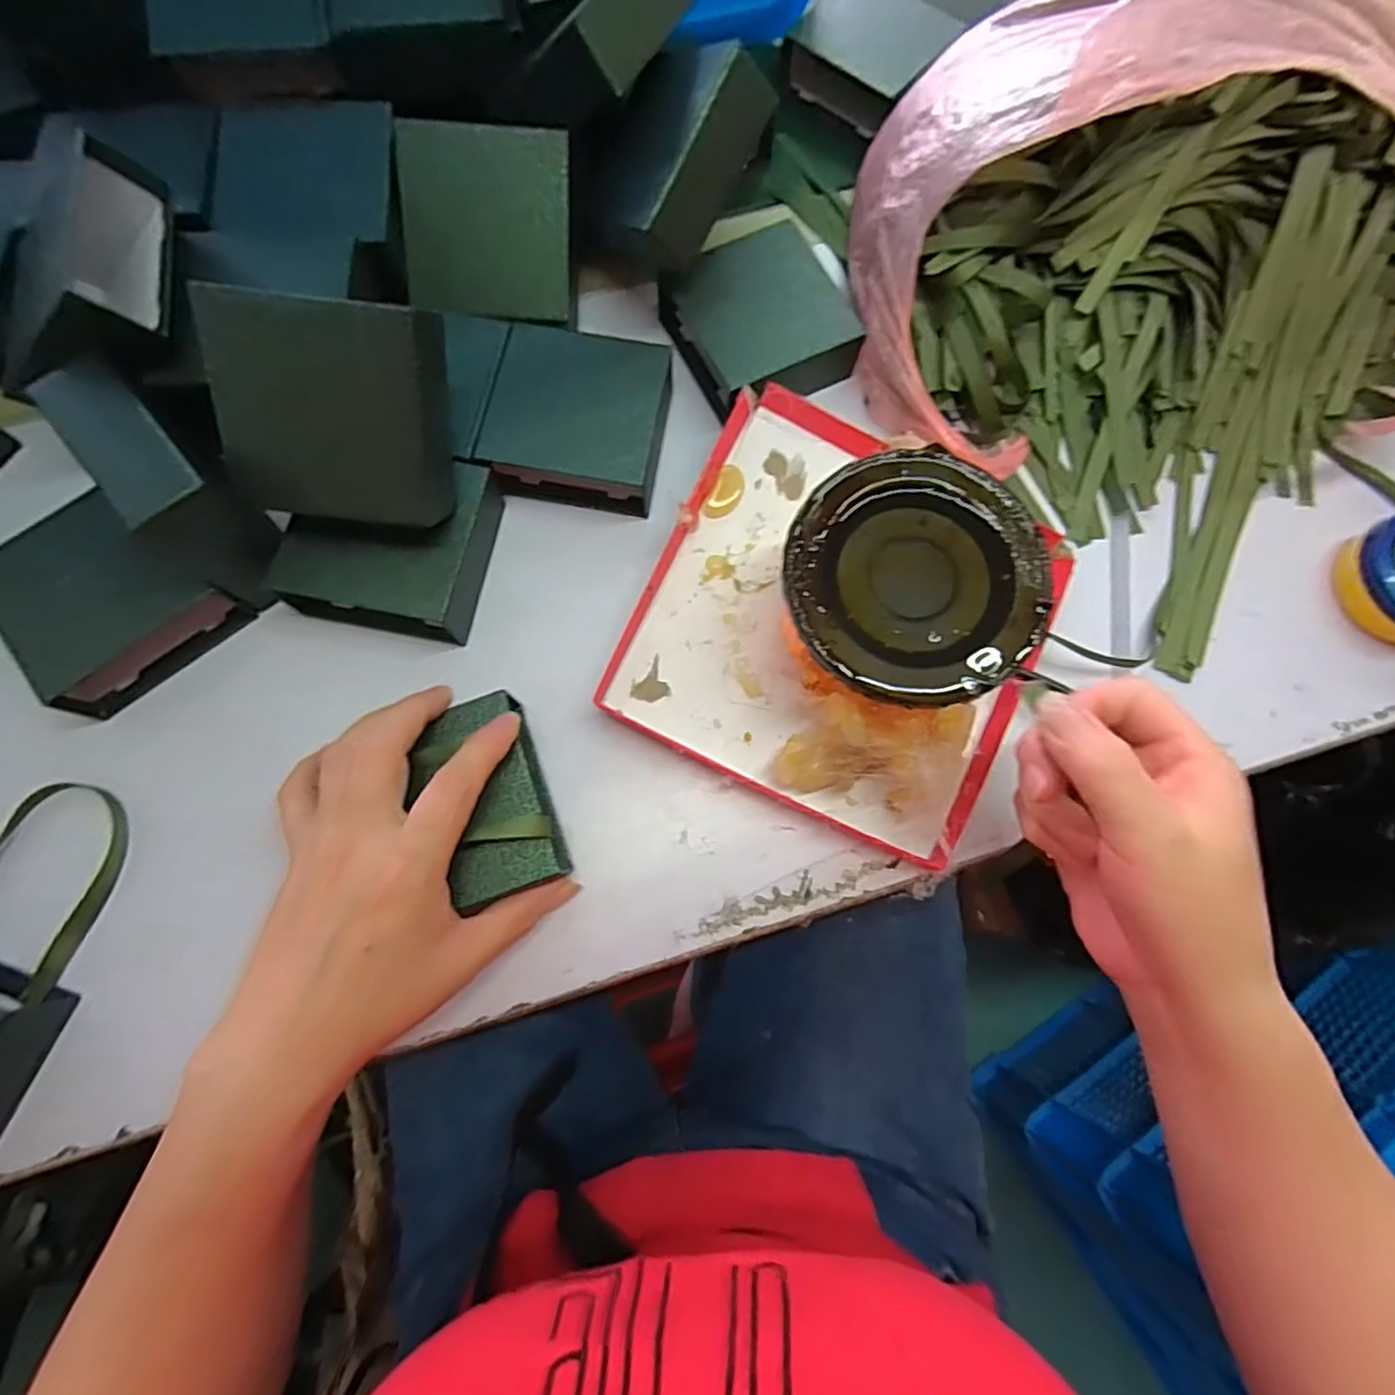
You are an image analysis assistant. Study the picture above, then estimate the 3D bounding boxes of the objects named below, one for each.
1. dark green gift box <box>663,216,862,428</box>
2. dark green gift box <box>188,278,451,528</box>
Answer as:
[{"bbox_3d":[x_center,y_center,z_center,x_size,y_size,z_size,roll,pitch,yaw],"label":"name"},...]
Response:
[{"bbox_3d":[0.038,-0.218,0.392,0.091,0.037,0.101,-25,78,-7],"label":"dark green gift box"},{"bbox_3d":[-0.164,-0.129,0.298,0.094,0.092,0.026,8,32,-1],"label":"dark green gift box"}]

